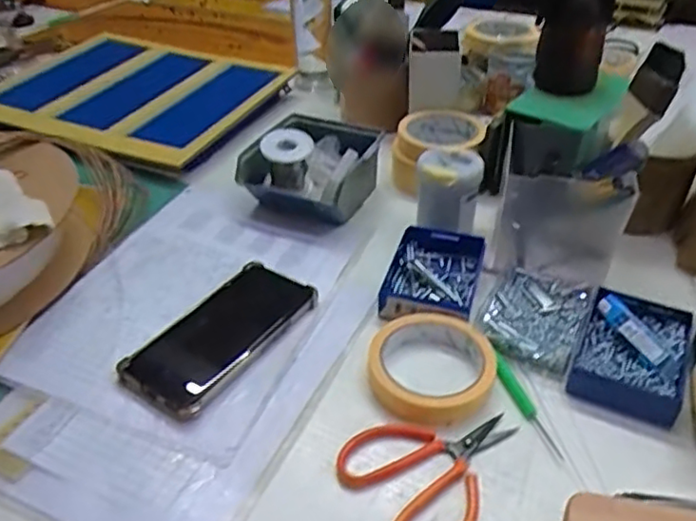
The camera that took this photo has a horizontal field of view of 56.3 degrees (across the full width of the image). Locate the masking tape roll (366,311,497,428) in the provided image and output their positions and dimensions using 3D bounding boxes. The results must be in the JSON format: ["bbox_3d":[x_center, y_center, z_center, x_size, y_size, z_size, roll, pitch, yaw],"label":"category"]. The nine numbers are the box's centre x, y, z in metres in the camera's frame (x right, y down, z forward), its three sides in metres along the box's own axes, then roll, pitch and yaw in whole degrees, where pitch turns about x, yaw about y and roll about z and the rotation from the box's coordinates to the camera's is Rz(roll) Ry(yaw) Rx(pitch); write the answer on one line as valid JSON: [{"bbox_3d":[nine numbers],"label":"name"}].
[{"bbox_3d":[0.064,0.078,0.499,0.093,0.018,0.110,8,38,12],"label":"masking tape roll"}]

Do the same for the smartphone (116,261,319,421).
[{"bbox_3d":[-0.105,0.059,0.545,0.082,0.011,0.165,22,42,27],"label":"smartphone"}]

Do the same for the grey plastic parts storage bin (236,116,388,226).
[{"bbox_3d":[-0.034,-0.104,0.706,0.128,0.074,0.139,22,43,27],"label":"grey plastic parts storage bin"}]

